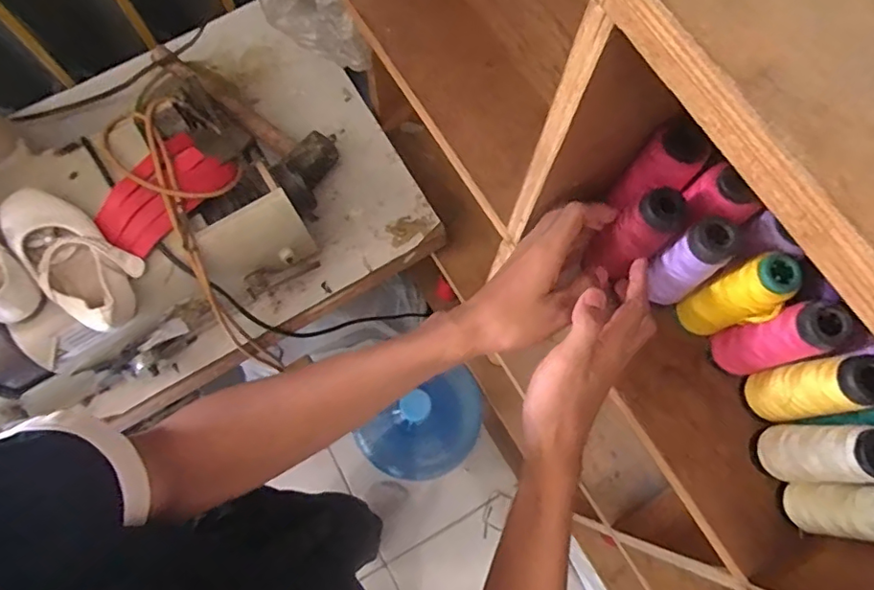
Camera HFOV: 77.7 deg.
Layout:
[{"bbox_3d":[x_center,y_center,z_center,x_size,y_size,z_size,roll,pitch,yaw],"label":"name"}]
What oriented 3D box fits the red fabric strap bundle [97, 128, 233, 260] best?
[{"bbox_3d":[-0.313,-0.114,0.633,0.093,0.049,0.152,28,76,6],"label":"red fabric strap bundle"}]

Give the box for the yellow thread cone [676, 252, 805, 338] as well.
[{"bbox_3d":[0.225,0.005,0.409,0.033,0.110,0.040,-22,76,-7],"label":"yellow thread cone"}]

